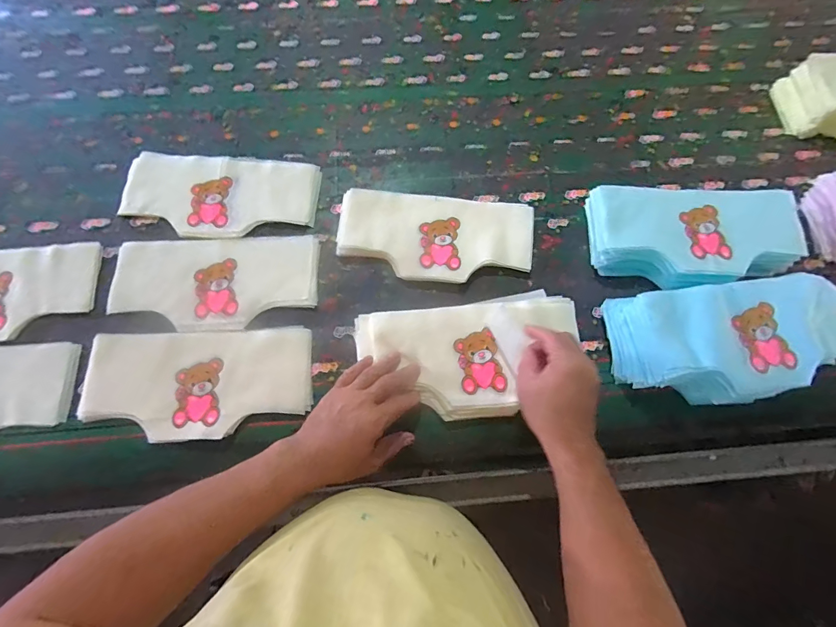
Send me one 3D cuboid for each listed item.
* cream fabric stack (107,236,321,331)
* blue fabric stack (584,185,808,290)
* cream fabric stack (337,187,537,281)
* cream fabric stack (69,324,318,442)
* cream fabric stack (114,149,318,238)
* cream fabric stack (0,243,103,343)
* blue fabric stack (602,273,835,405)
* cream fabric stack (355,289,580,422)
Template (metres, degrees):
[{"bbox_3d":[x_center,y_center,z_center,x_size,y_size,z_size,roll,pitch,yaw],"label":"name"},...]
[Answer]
[{"bbox_3d":[-0.292,-0.046,0.565,0.287,0.007,0.138,-2,70,-3],"label":"cream fabric stack"},{"bbox_3d":[0.407,-0.111,0.583,0.294,0.057,0.148,0,70,-2],"label":"blue fabric stack"},{"bbox_3d":[0.027,-0.114,0.591,0.289,0.023,0.133,5,70,0],"label":"cream fabric stack"},{"bbox_3d":[-0.292,0.090,0.516,0.294,0.014,0.140,-2,70,-2],"label":"cream fabric stack"},{"bbox_3d":[-0.307,-0.184,0.610,0.297,0.009,0.139,4,70,0],"label":"cream fabric stack"},{"bbox_3d":[-0.601,-0.028,0.549,0.285,0.011,0.132,-6,71,-4],"label":"cream fabric stack"},{"bbox_3d":[0.416,0.037,0.525,0.293,0.075,0.150,-6,71,-4],"label":"blue fabric stack"},{"bbox_3d":[0.075,0.058,0.532,0.299,0.026,0.159,-8,71,-4],"label":"cream fabric stack"}]

